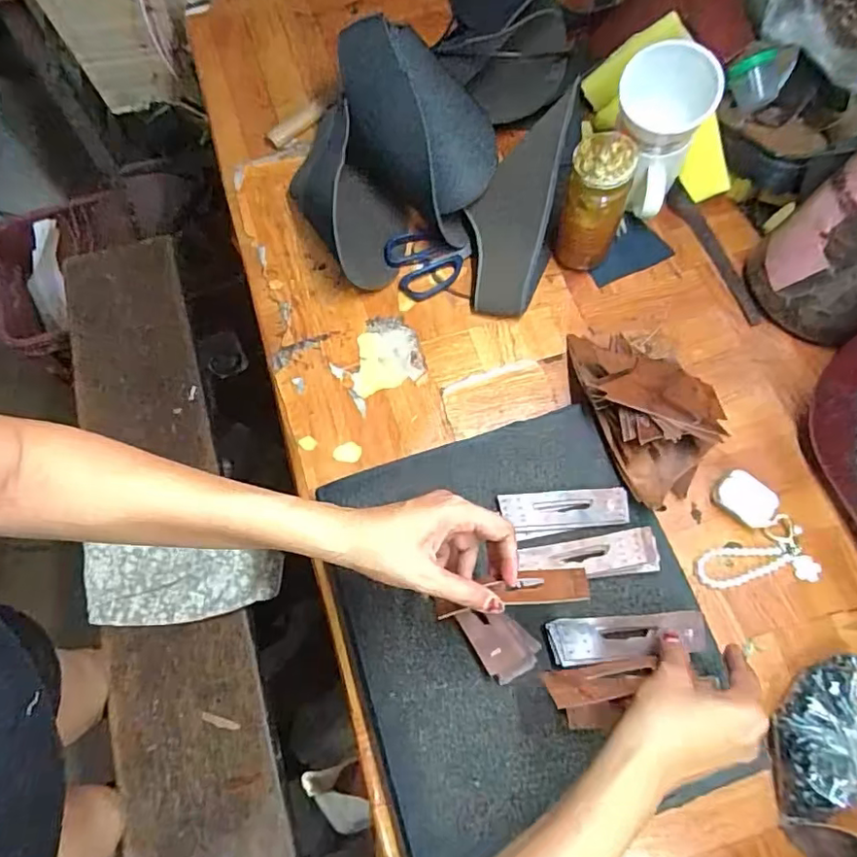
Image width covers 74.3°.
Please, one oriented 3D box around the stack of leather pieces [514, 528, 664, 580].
[{"bbox_3d":[0.140,0.112,0.491,0.119,0.011,0.035,-7,68,-2],"label":"stack of leather pieces"}]

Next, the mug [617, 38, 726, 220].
[{"bbox_3d":[0.233,-0.308,0.594,0.095,0.129,0.084,23,70,10],"label":"mug"}]

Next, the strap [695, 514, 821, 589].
[{"bbox_3d":[0.299,0.117,0.518,0.106,0.014,0.057,-10,68,-3],"label":"strap"}]

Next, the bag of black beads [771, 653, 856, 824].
[{"bbox_3d":[0.331,0.243,0.434,0.108,0.059,0.132,12,69,6],"label":"bag of black beads"}]

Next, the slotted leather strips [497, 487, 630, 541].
[{"bbox_3d":[0.123,0.075,0.511,0.115,0.007,0.039,-7,68,-2],"label":"slotted leather strips"}]

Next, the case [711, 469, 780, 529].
[{"bbox_3d":[0.299,0.067,0.535,0.056,0.017,0.041,41,74,16],"label":"case"}]

